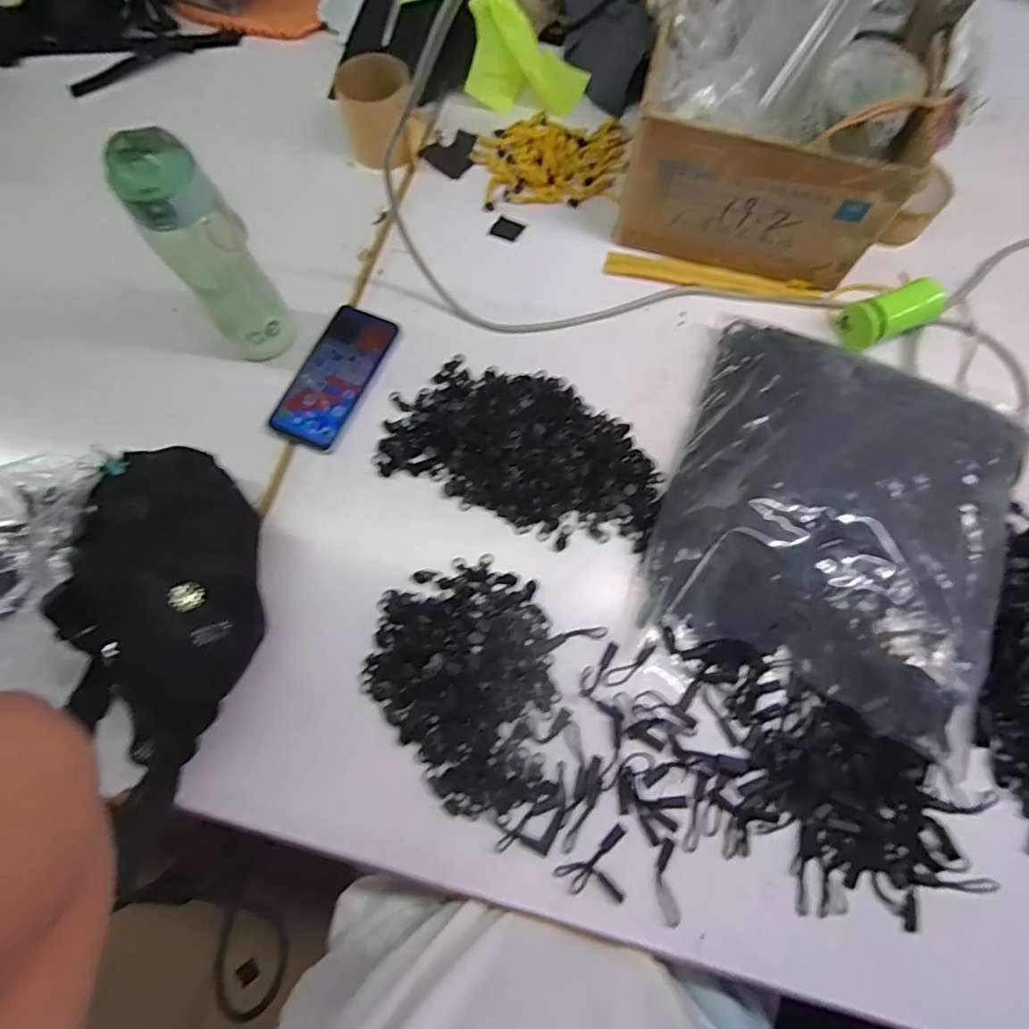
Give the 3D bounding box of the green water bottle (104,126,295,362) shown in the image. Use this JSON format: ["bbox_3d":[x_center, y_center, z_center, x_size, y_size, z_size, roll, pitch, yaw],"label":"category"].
[{"bbox_3d":[-0.270,-0.236,0.484,0.068,0.198,0.081,-16,70,-6],"label":"green water bottle"}]

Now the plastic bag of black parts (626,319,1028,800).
[{"bbox_3d":[0.288,-0.004,0.470,0.293,0.088,0.345,18,70,6],"label":"plastic bag of black parts"}]

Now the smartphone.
[{"bbox_3d":[-0.185,-0.143,0.553,0.075,0.012,0.156,22,71,8],"label":"smartphone"}]

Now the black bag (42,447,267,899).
[{"bbox_3d":[-0.282,0.092,0.426,0.141,0.084,0.319,0,70,0],"label":"black bag"}]

